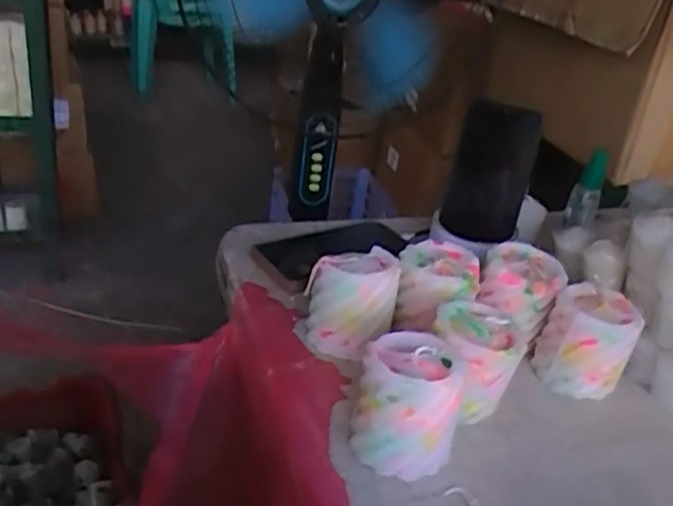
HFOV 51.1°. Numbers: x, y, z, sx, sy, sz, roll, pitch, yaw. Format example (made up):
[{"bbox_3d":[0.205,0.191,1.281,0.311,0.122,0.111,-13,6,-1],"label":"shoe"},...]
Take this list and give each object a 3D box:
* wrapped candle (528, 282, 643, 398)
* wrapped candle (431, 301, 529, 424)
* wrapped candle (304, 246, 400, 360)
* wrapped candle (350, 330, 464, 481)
[{"bbox_3d":[0.203,0.070,0.571,0.071,0.071,0.071,18,30,19],"label":"wrapped candle"},{"bbox_3d":[0.099,0.081,0.516,0.067,0.069,0.058,-12,34,-31],"label":"wrapped candle"},{"bbox_3d":[0.015,0.041,0.576,0.063,0.076,0.058,-19,38,-39],"label":"wrapped candle"},{"bbox_3d":[0.047,0.101,0.469,0.068,0.073,0.060,9,28,5],"label":"wrapped candle"}]

